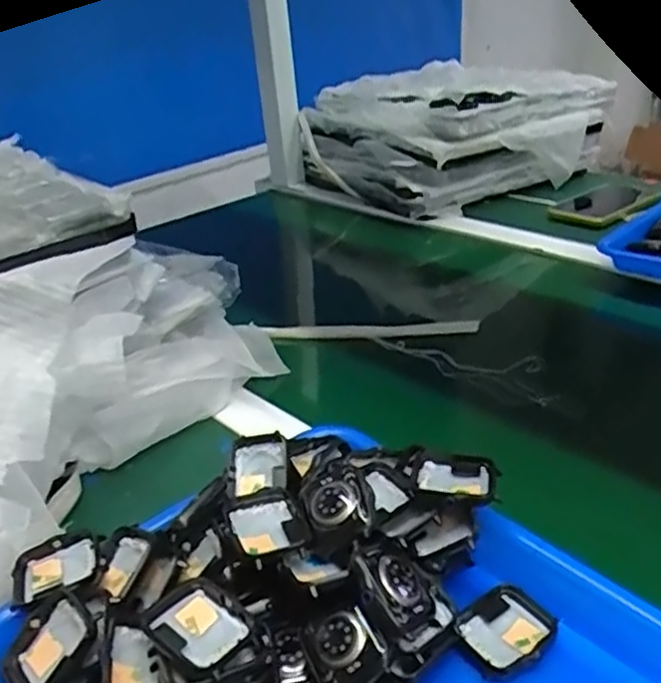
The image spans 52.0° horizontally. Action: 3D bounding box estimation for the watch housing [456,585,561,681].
[{"bbox_3d":[0.086,0.141,0.329,0.049,0.012,0.037,-22,33,-27],"label":"watch housing"}]

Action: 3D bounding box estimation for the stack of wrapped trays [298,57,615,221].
[{"bbox_3d":[0.176,-0.315,0.998,0.343,0.139,0.308,-25,34,-30],"label":"stack of wrapped trays"}]

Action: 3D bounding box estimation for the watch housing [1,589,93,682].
[{"bbox_3d":[-0.130,0.145,0.315,0.041,0.010,0.046,29,73,36],"label":"watch housing"}]

